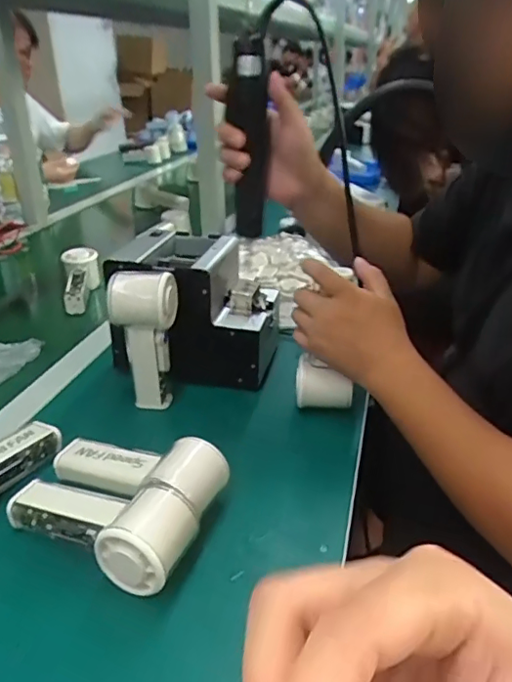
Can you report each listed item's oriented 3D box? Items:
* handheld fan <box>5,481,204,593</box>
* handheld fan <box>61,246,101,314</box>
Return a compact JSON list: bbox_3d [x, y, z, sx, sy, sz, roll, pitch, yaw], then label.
[{"bbox_3d":[-0.121,0.142,0.425,0.157,0.052,0.062,5,24,26],"label":"handheld fan"},{"bbox_3d":[-0.288,-0.099,0.889,0.061,0.044,0.150,1,46,-9],"label":"handheld fan"}]

